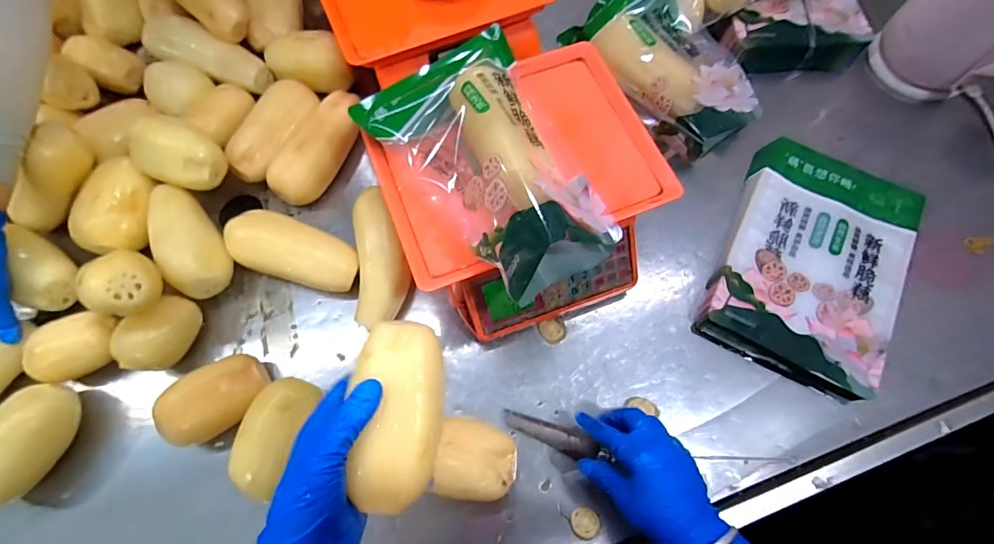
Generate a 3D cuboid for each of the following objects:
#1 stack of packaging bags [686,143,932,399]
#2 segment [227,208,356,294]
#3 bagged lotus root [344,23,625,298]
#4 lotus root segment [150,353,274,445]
[{"bbox_3d":[0.390,-0.014,0.563,0.195,0.039,0.291,24,75,8],"label":"stack of packaging bags"},{"bbox_3d":[-0.247,-0.028,0.556,0.141,0.062,0.074,16,69,6],"label":"segment"},{"bbox_3d":[-0.011,-0.123,0.438,0.176,0.082,0.286,-29,73,-12],"label":"bagged lotus root"},{"bbox_3d":[-0.312,0.145,0.504,0.112,0.061,0.068,-31,73,-12],"label":"lotus root segment"}]

